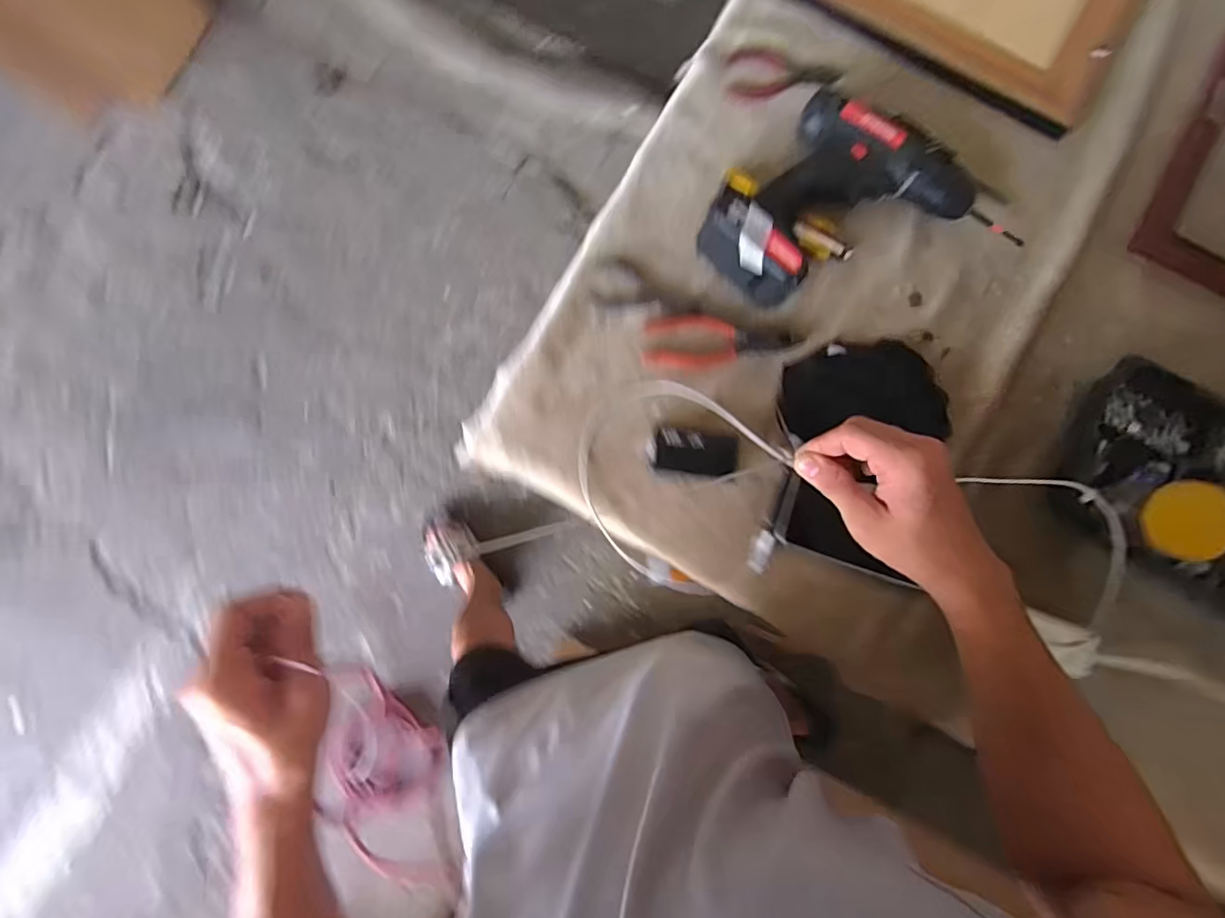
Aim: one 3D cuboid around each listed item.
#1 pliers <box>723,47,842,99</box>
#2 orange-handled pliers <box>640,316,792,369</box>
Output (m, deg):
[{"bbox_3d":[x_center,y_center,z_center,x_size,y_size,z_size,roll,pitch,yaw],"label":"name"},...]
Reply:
[{"bbox_3d":[0.175,-0.395,0.553,0.111,0.011,0.045,-2,85,-1],"label":"pliers"},{"bbox_3d":[0.103,-0.118,0.538,0.143,0.011,0.050,-2,85,-1],"label":"orange-handled pliers"}]

